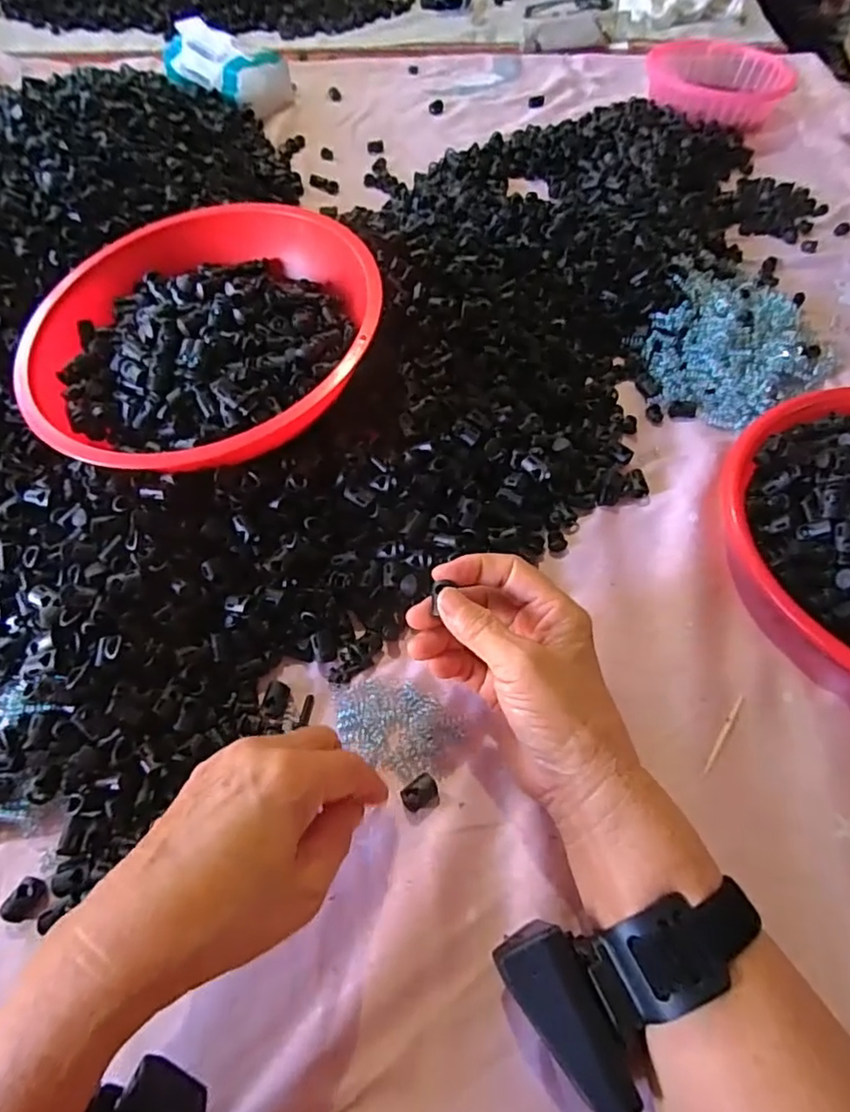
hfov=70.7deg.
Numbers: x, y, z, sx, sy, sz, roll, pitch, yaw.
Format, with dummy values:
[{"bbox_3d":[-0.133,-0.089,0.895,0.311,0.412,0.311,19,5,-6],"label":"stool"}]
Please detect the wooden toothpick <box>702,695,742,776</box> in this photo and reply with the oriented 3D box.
[{"bbox_3d":[0.169,0.100,0.339,0.004,0.004,0.053,32,65,21],"label":"wooden toothpick"}]

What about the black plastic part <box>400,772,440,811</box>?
[{"bbox_3d":[-0.002,0.130,0.326,0.019,0.007,0.017,-33,62,-16],"label":"black plastic part"}]

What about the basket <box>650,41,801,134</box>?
[{"bbox_3d":[0.361,-0.583,0.750,0.164,0.051,0.165,-2,58,3],"label":"basket"}]

